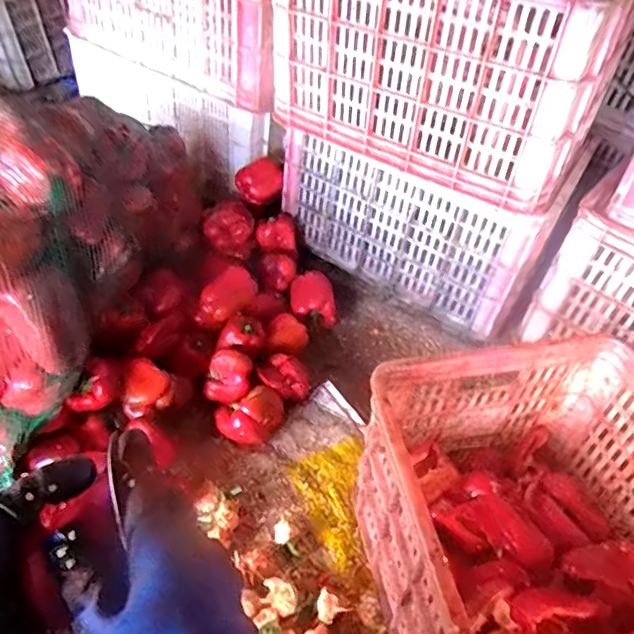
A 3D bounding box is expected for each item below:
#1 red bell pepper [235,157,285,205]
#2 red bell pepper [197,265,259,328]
[{"bbox_3d":[-0.119,-0.279,1.134,0.084,0.065,0.074,-15,49,-19],"label":"red bell pepper"},{"bbox_3d":[-0.159,-0.037,0.986,0.064,0.059,0.118,24,49,17],"label":"red bell pepper"}]

